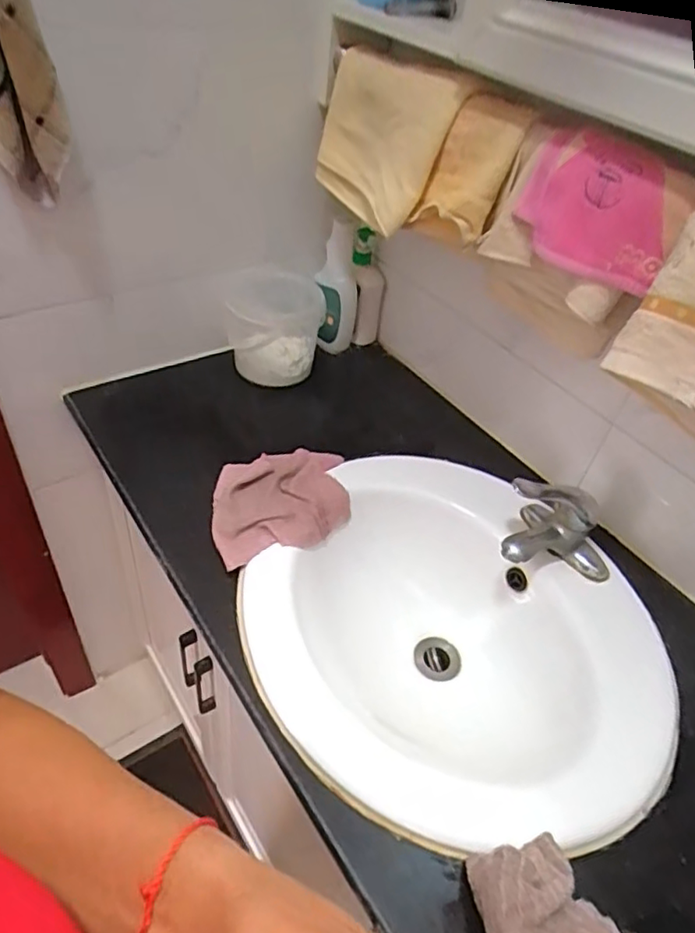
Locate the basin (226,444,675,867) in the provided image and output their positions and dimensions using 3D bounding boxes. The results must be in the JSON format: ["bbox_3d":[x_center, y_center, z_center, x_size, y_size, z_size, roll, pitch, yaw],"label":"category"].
[{"bbox_3d":[0.109,0.224,0.733,0.420,0.185,0.489,-21,50,-28],"label":"basin"}]

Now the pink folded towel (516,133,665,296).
[{"bbox_3d":[0.223,-0.238,0.554,0.028,0.108,0.155,-10,43,-46],"label":"pink folded towel"}]

